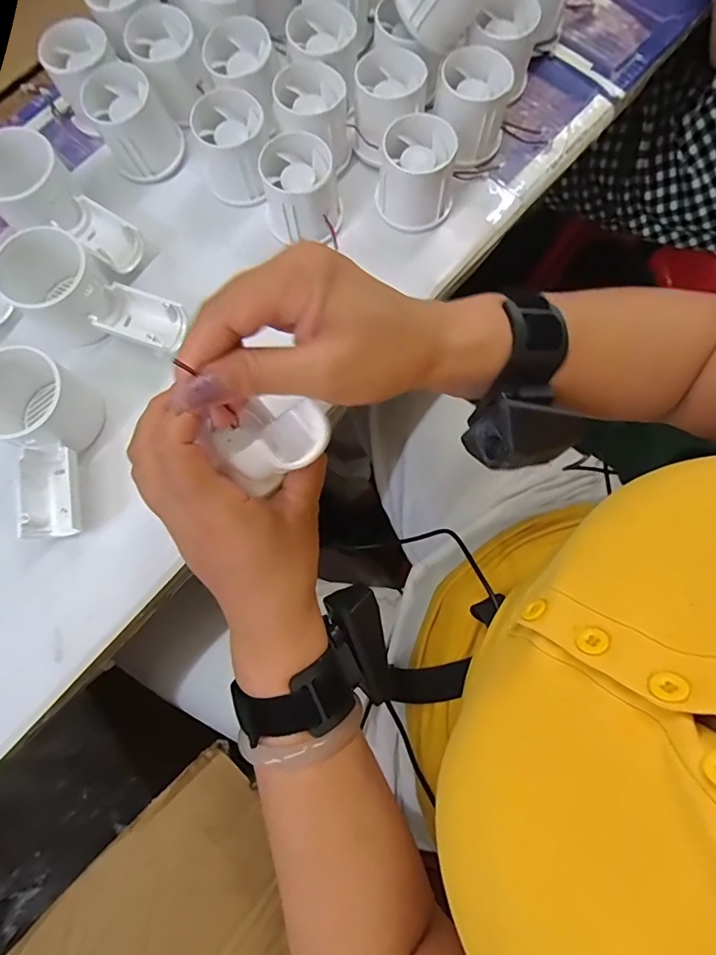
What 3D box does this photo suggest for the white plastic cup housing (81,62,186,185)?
[{"bbox_3d":[-0.169,-0.269,0.367,0.056,0.054,0.056,0,77,2],"label":"white plastic cup housing"}]

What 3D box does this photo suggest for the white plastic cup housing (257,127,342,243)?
[{"bbox_3d":[-0.042,-0.208,0.348,0.054,0.046,0.061,-9,77,0],"label":"white plastic cup housing"}]

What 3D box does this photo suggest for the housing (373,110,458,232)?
[{"bbox_3d":[0.042,-0.221,0.348,0.054,0.047,0.054,5,77,3],"label":"housing"}]

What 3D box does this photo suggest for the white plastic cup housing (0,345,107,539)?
[{"bbox_3d":[-0.209,-0.023,0.308,0.058,0.049,0.119,-2,77,1],"label":"white plastic cup housing"}]

